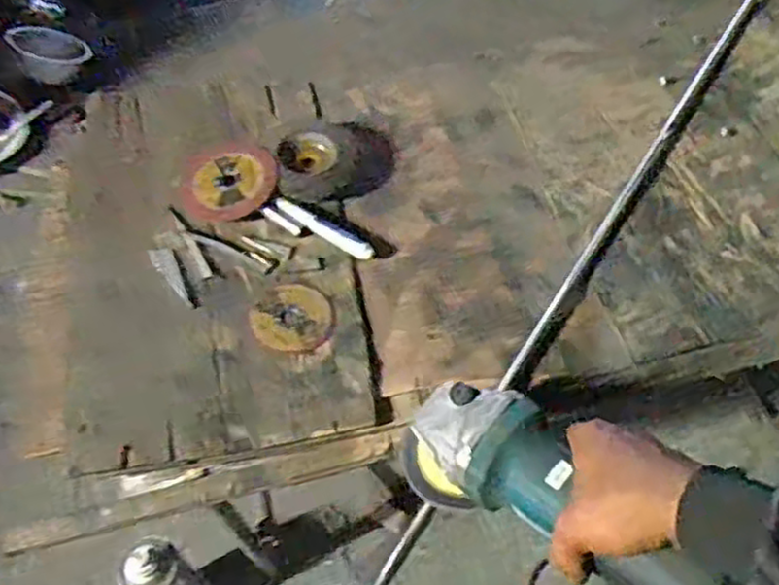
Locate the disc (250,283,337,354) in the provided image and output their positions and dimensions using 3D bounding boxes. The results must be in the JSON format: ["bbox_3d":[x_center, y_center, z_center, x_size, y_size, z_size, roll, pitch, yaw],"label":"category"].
[{"bbox_3d":[-0.083,0.022,0.658,0.070,0.009,0.067,0,54,0],"label":"disc"}]

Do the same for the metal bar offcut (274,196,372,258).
[{"bbox_3d":[-0.060,-0.060,0.707,0.101,0.020,0.021,22,57,16],"label":"metal bar offcut"}]

